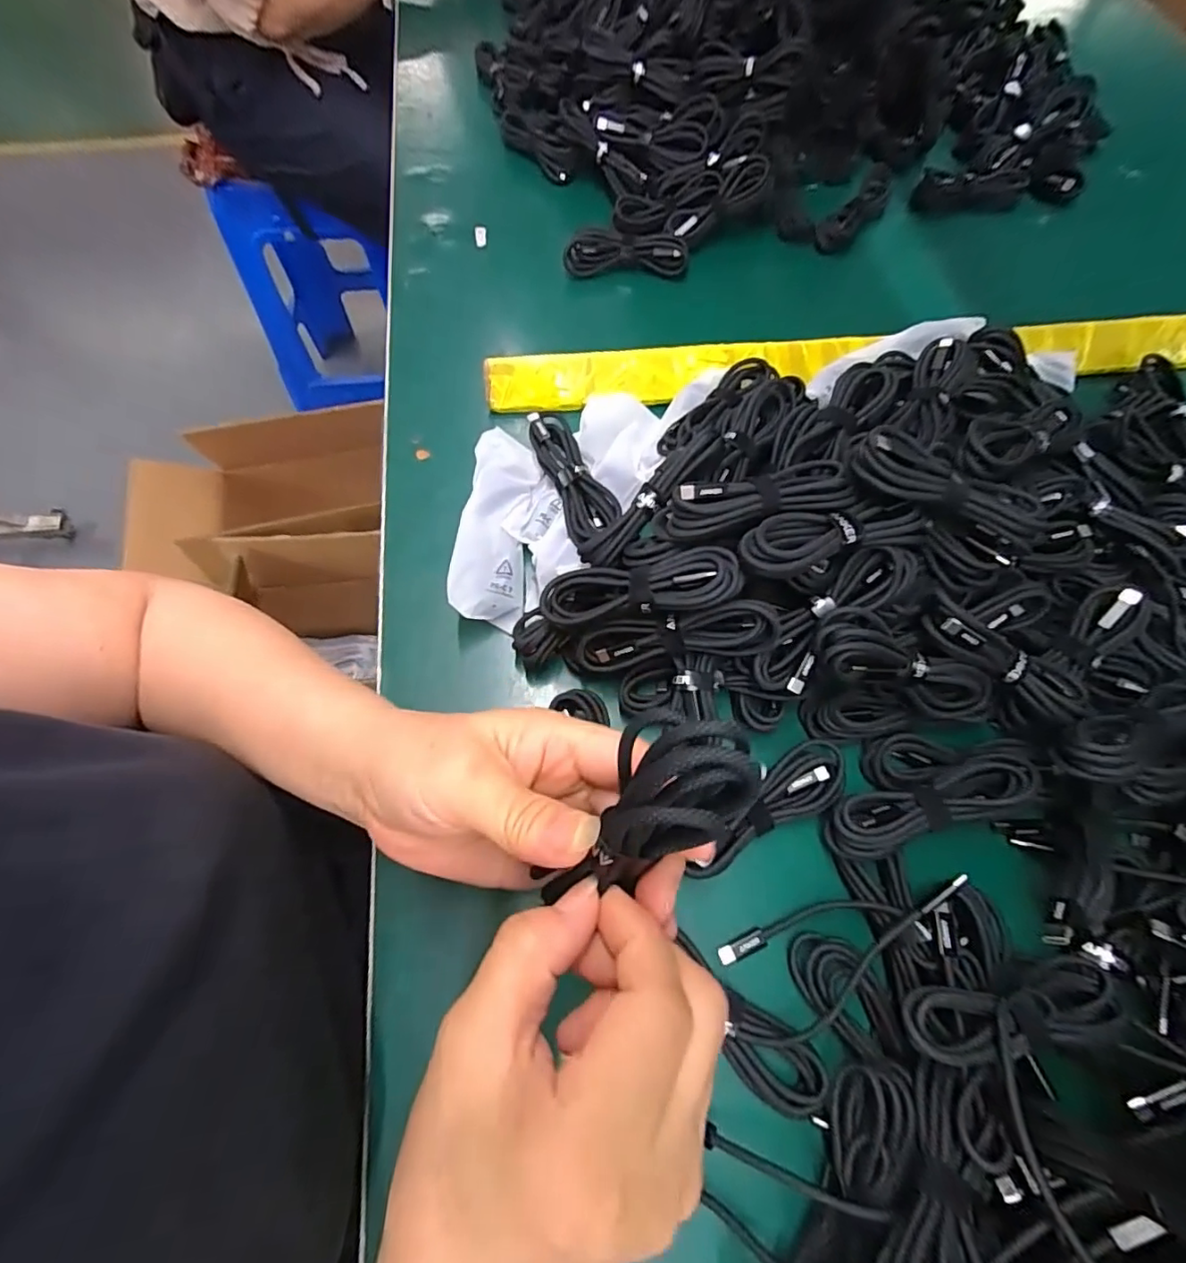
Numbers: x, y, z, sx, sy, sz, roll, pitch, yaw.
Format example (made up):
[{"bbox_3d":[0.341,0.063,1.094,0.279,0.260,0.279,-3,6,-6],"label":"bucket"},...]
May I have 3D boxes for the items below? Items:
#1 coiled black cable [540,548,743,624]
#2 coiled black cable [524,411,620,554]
[{"bbox_3d":[0.025,-0.024,0.310,0.108,0.019,0.035,-6,64,22],"label":"coiled black cable"},{"bbox_3d":[-0.013,-0.104,0.386,0.035,0.029,0.106,-19,68,-9],"label":"coiled black cable"}]

